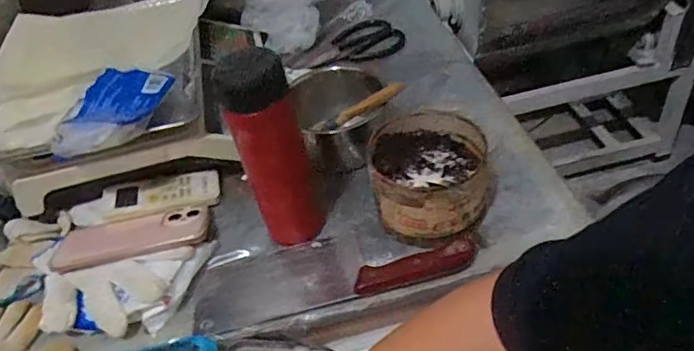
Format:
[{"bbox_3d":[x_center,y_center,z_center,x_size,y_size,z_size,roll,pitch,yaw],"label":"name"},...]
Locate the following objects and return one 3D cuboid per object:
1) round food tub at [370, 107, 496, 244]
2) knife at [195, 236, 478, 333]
[{"bbox_3d":[0.087,0.000,0.562,0.119,0.083,0.130,-3,49,4],"label":"round food tub"},{"bbox_3d":[-0.017,0.090,0.540,0.277,0.030,0.086,-13,44,-1],"label":"knife"}]

